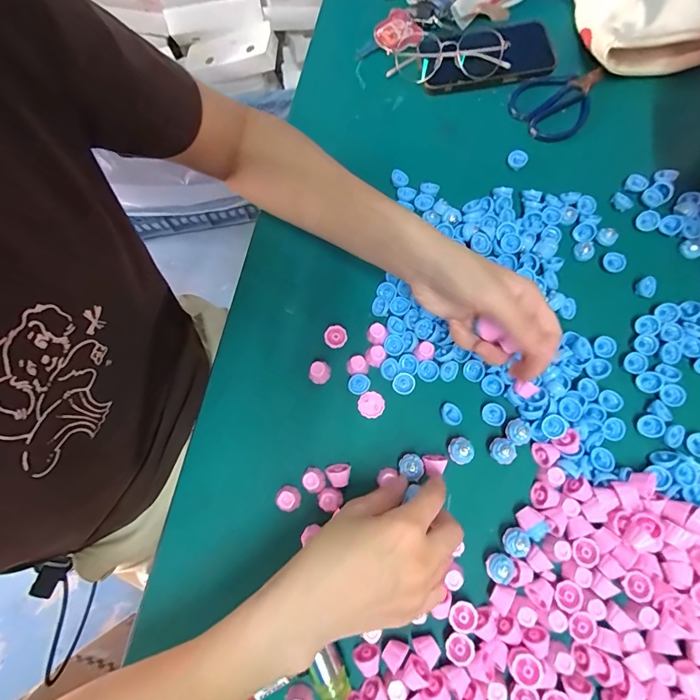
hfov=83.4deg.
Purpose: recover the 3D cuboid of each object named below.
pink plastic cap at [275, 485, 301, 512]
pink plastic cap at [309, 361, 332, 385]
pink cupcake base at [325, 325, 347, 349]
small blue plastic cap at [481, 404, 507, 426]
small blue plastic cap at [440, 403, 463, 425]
[{"bbox_3d":[-0.053,0.127,0.333,0.020,0.017,0.021,-1,74,3],"label":"pink plastic cap"},{"bbox_3d":[-0.028,0.021,0.359,0.018,0.017,0.018,-1,74,3],"label":"pink plastic cap"},{"bbox_3d":[-0.013,-0.011,0.367,0.020,0.012,0.020,-1,74,3],"label":"pink cupcake base"},{"bbox_3d":[0.126,0.056,0.343,0.019,0.008,0.017,22,76,9],"label":"small blue plastic cap"},{"bbox_3d":[0.089,0.056,0.346,0.017,0.005,0.020,-13,74,-1],"label":"small blue plastic cap"}]

